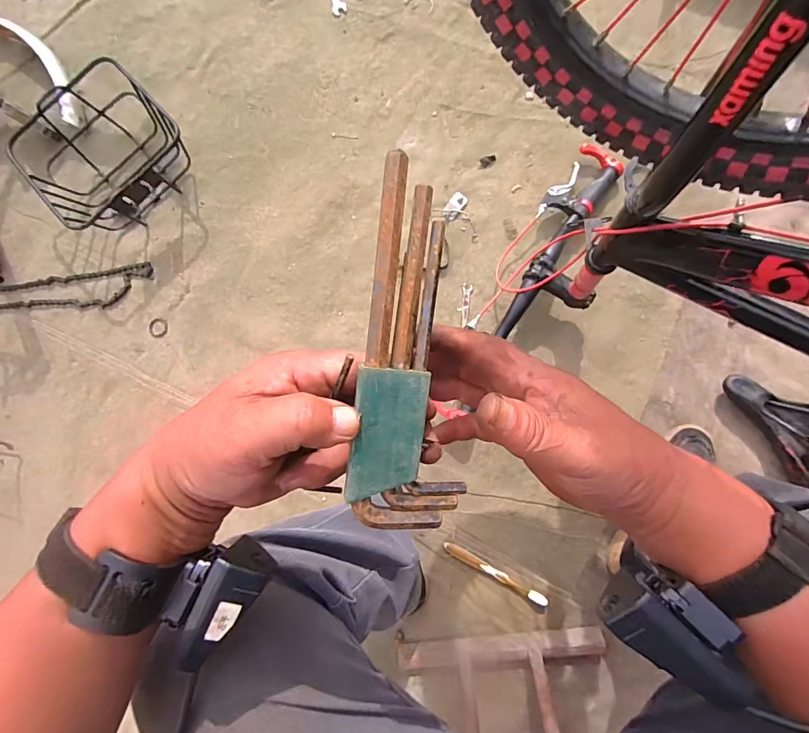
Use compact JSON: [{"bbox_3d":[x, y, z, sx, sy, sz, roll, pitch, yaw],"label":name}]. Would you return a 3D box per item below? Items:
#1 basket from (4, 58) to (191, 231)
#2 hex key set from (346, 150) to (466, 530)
[{"bbox_3d":[-0.557,-0.393,0.788,0.260,0.117,0.251,-41,83,-1],"label":"basket"},{"bbox_3d":[0.001,-0.006,0.213,0.054,0.019,0.176,-1,97,-18],"label":"hex key set"}]

